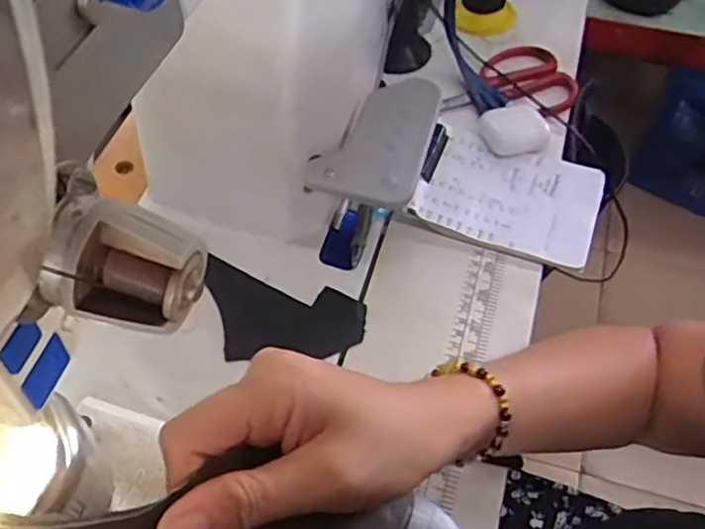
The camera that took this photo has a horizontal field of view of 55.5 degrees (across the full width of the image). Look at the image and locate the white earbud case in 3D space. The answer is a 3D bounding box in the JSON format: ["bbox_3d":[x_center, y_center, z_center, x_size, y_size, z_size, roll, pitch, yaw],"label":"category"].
[{"bbox_3d":[0.138,-0.114,0.564,0.058,0.017,0.049,-17,56,-10],"label":"white earbud case"}]

